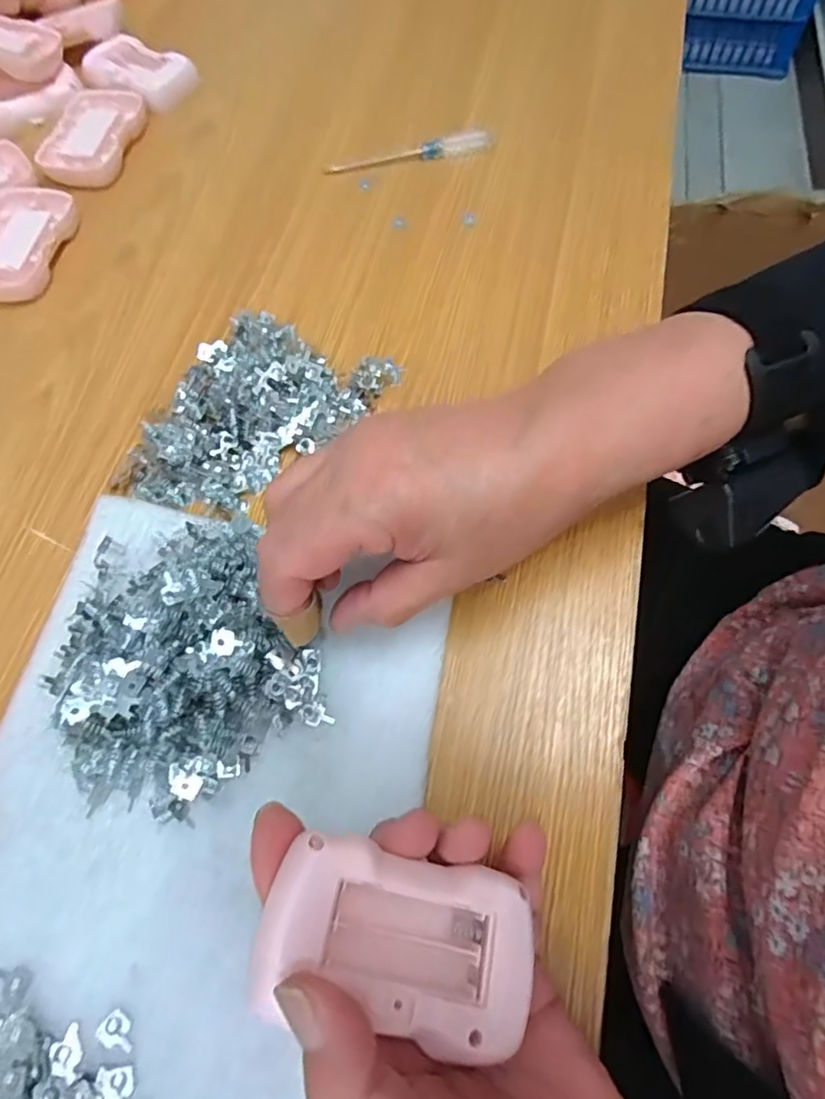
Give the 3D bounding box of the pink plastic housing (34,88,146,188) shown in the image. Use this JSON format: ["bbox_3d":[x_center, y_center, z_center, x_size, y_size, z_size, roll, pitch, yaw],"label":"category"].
[{"bbox_3d":[-0.232,-0.298,0.435,0.058,0.010,0.094,8,65,4],"label":"pink plastic housing"}]

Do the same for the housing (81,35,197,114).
[{"bbox_3d":[-0.212,-0.371,0.466,0.090,0.014,0.053,30,68,13],"label":"housing"}]

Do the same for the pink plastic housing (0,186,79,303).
[{"bbox_3d":[-0.254,-0.200,0.392,0.057,0.011,0.091,6,65,3],"label":"pink plastic housing"}]

